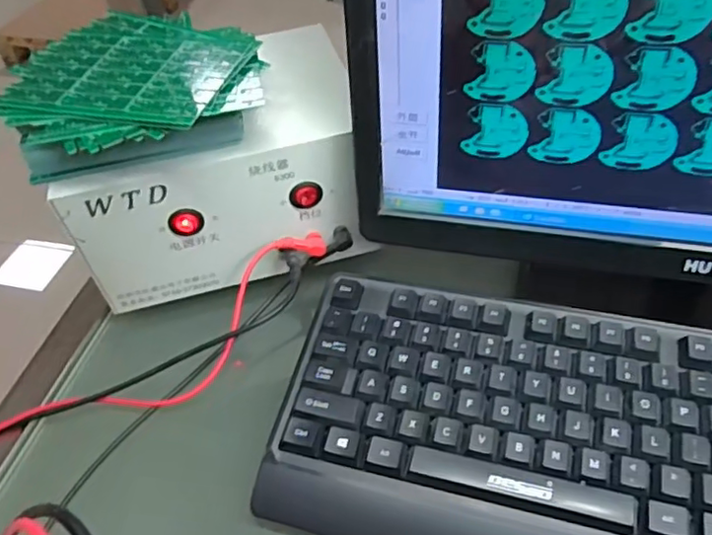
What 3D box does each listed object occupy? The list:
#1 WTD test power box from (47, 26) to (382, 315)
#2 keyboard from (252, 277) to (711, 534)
[{"bbox_3d":[-0.094,-0.076,0.448,0.186,0.123,0.154,-6,47,0],"label":"WTD test power box"},{"bbox_3d":[0.171,0.106,0.321,0.434,0.041,0.159,9,49,14],"label":"keyboard"}]

